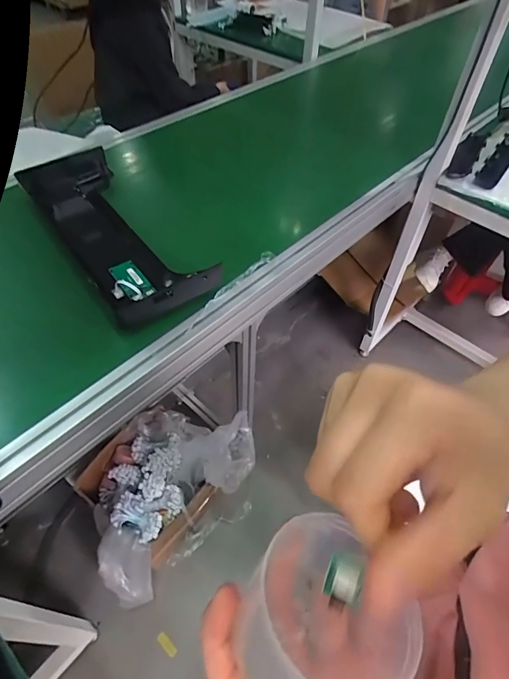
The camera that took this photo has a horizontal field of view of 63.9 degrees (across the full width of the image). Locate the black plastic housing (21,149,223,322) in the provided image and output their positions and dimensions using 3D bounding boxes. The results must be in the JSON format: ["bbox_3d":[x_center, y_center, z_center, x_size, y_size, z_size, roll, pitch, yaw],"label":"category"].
[{"bbox_3d":[-0.288,-0.219,0.814,0.182,0.074,0.521,-30,59,-23],"label":"black plastic housing"}]

